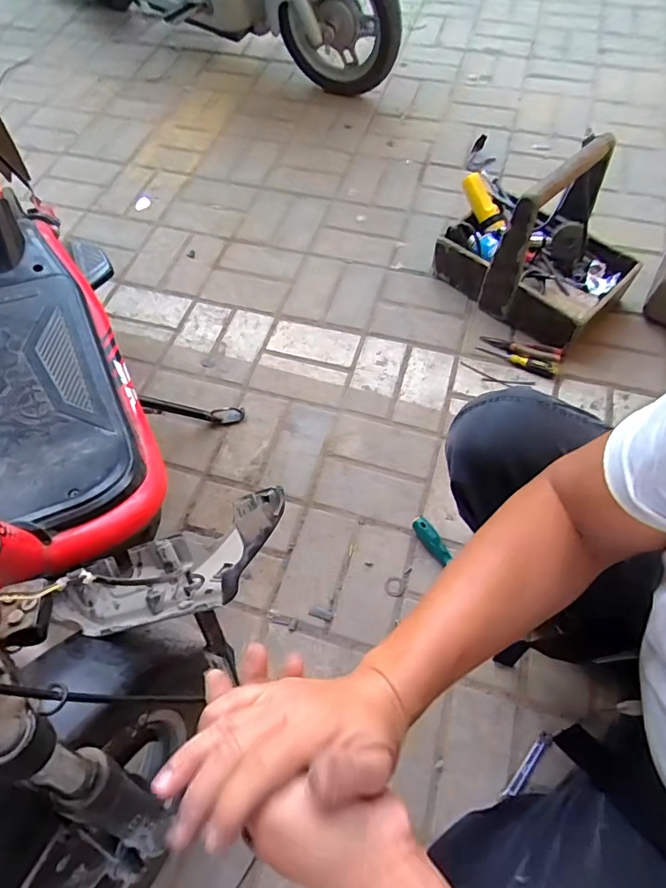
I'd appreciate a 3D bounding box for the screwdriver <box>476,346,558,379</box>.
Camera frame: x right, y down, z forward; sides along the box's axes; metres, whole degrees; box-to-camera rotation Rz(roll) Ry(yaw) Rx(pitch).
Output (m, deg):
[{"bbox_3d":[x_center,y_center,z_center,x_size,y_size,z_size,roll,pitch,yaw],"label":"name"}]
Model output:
[{"bbox_3d":[0.368,-0.169,0.995,0.160,0.016,0.033,26,65,15],"label":"screwdriver"}]

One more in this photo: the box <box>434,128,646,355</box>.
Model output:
[{"bbox_3d":[0.429,-0.405,0.992,0.259,0.259,0.343,-34,66,-15],"label":"box"}]

